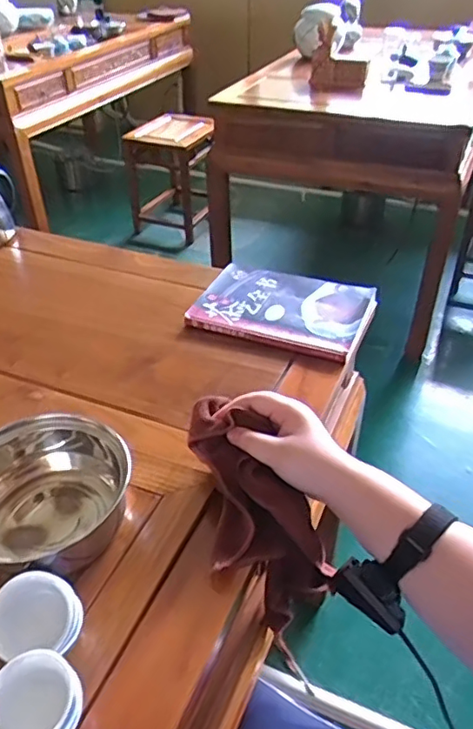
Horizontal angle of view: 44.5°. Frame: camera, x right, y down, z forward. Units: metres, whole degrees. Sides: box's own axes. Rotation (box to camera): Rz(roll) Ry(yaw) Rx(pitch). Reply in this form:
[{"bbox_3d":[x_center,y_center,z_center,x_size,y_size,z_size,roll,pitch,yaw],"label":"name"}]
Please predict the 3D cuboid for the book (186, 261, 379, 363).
[{"bbox_3d":[0.069,-0.083,0.849,0.241,0.031,0.167,16,41,20],"label":"book"}]

